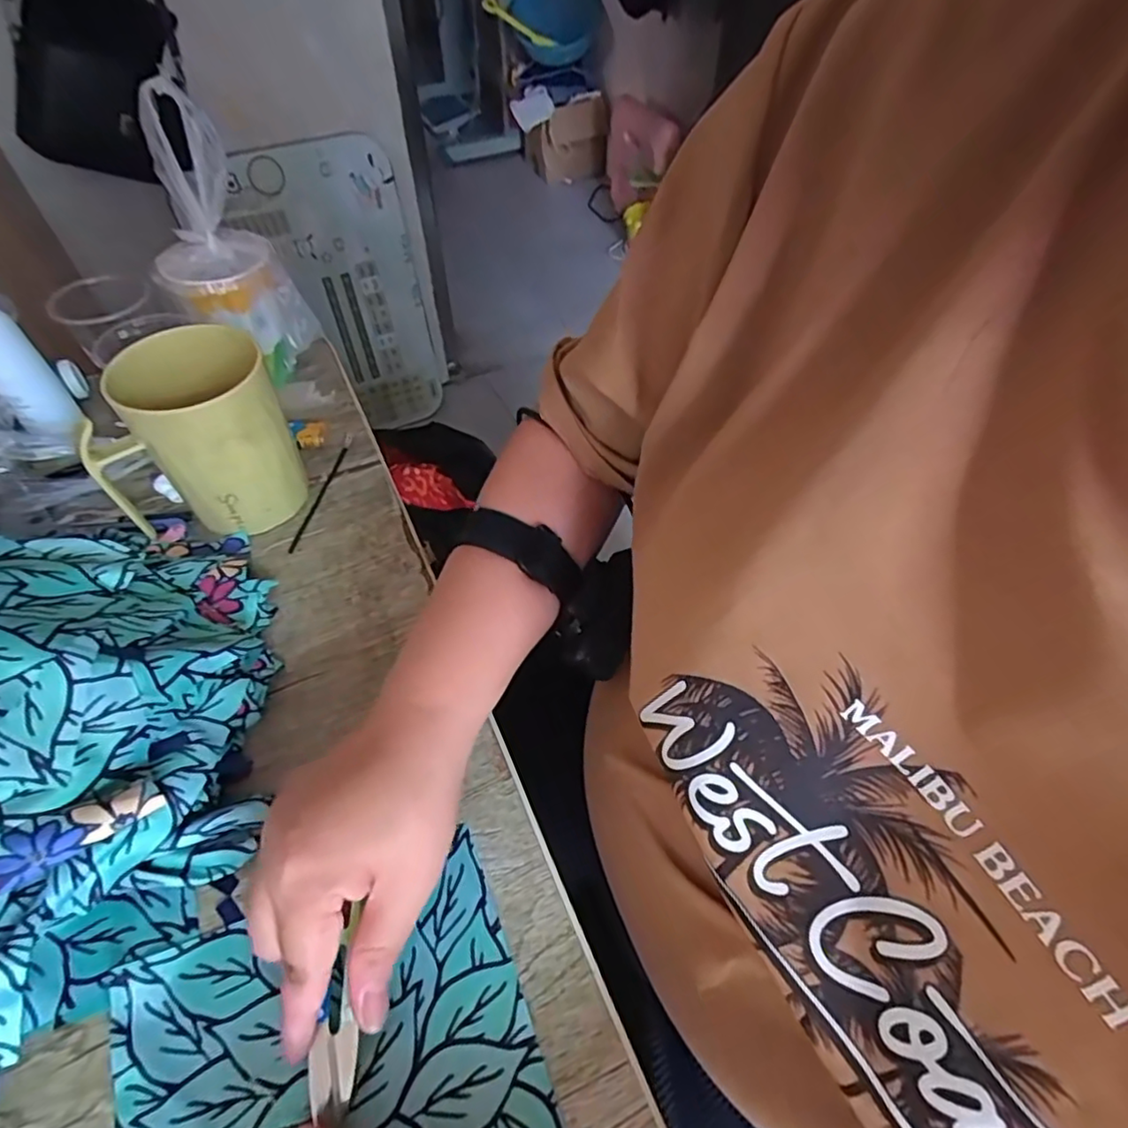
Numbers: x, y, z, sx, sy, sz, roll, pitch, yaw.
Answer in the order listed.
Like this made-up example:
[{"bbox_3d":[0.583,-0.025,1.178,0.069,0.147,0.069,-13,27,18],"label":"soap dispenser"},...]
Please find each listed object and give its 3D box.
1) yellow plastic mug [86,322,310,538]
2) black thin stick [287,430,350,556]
[{"bbox_3d":[-0.221,-0.083,0.384,0.102,0.113,0.084,-11,53,-10],"label":"yellow plastic mug"},{"bbox_3d":[-0.169,-0.052,0.435,0.006,0.004,0.111,7,52,4],"label":"black thin stick"}]

